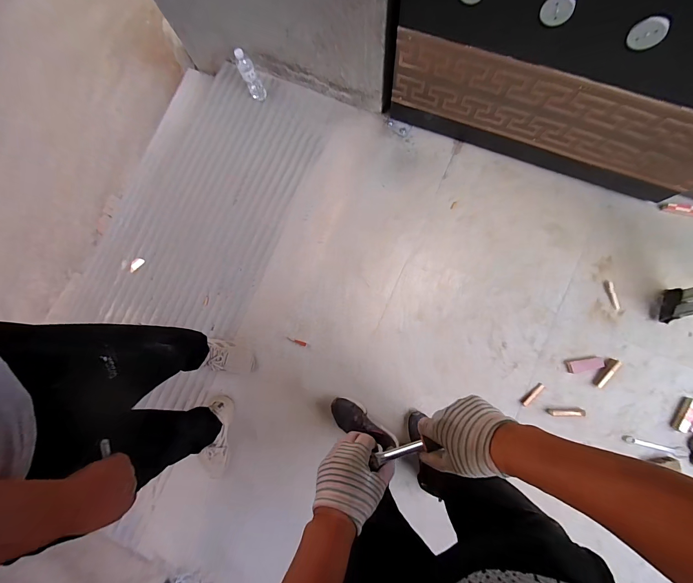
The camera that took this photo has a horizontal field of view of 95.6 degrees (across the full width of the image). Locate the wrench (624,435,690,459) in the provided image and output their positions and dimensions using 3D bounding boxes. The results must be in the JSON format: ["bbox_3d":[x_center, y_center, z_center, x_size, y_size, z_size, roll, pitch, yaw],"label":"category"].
[{"bbox_3d":[1.101,0.554,1.120,0.213,0.010,0.037,11,83,5],"label":"wrench"}]

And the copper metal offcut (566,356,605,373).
[{"bbox_3d":[0.888,0.274,1.169,0.128,0.022,0.045,-12,82,2],"label":"copper metal offcut"}]

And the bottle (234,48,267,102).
[{"bbox_3d":[-0.381,-0.860,1.267,0.064,0.219,0.063,0,83,4],"label":"bottle"}]

